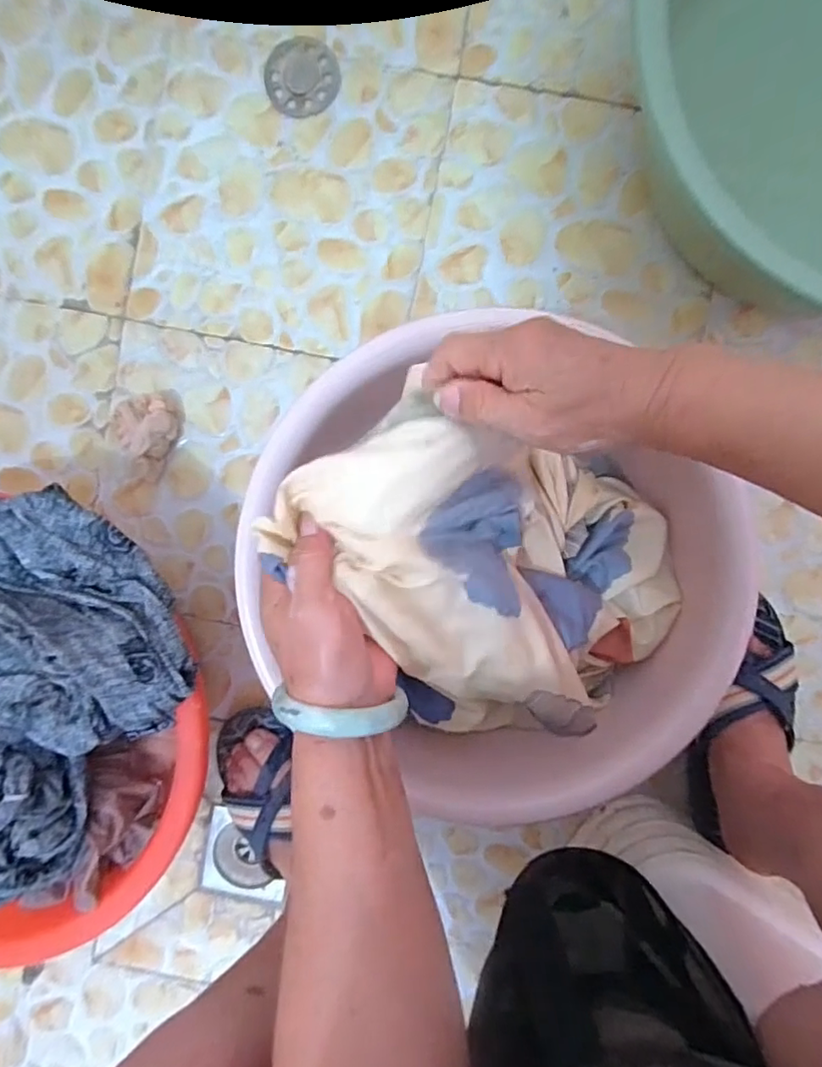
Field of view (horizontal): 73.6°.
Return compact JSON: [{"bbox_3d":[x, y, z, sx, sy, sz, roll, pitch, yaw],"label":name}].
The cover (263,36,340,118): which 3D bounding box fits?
[{"bbox_3d":[-0.110,-0.465,0.559,0.074,0.004,0.072,-7,95,3],"label":"cover"}]

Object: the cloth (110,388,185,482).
[{"bbox_3d":[-0.274,-0.106,0.565,0.061,0.040,0.093,25,95,0],"label":"cloth"}]

